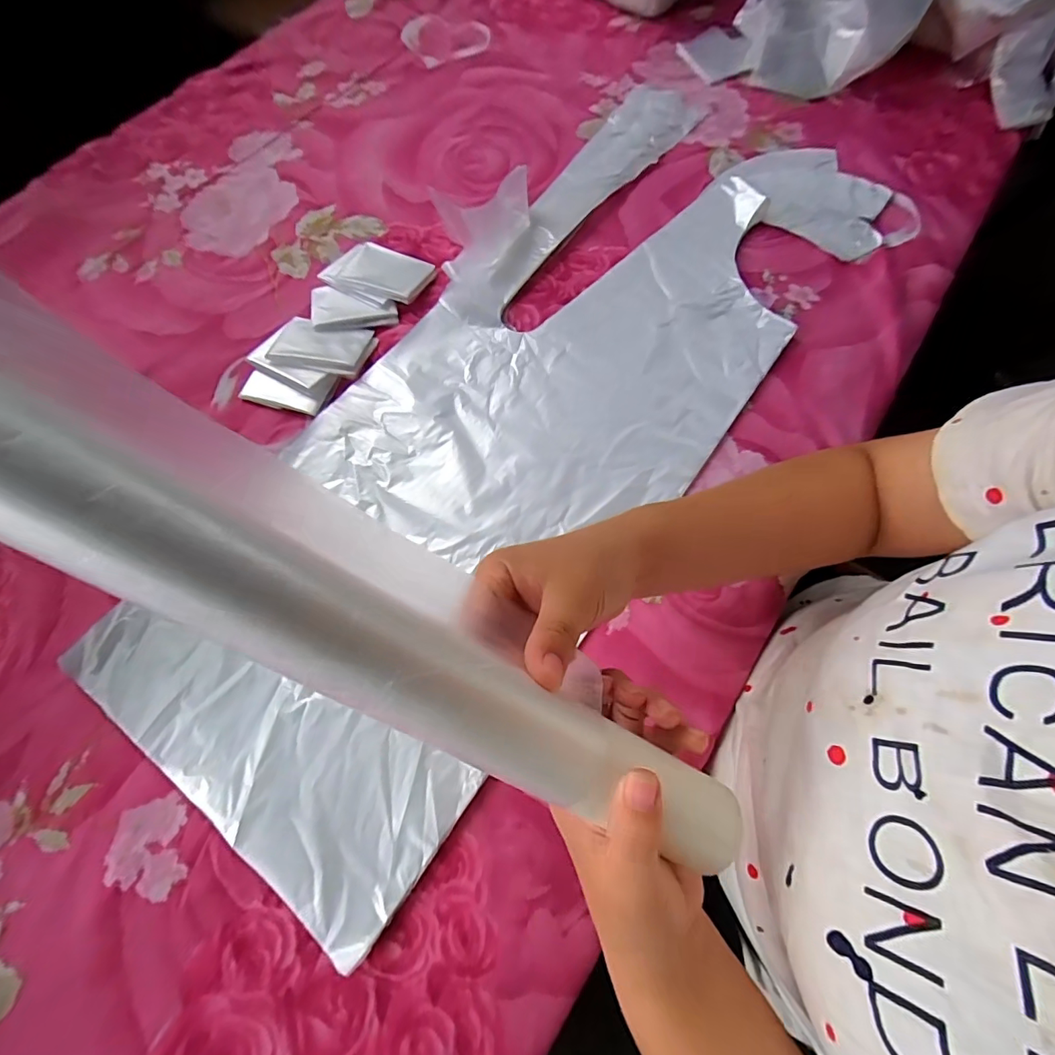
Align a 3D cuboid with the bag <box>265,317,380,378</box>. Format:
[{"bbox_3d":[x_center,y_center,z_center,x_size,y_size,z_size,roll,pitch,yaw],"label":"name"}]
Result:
[{"bbox_3d":[-0.198,-0.177,0.464,0.087,0.010,0.064,10,55,0],"label":"bag"}]

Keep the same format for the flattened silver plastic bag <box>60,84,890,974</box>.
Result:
[{"bbox_3d":[0.020,-0.129,0.442,0.313,0.020,0.854,36,73,13],"label":"flattened silver plastic bag"}]

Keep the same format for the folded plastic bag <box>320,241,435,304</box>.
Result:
[{"bbox_3d":[-0.156,-0.266,0.497,0.102,0.016,0.067,22,71,8],"label":"folded plastic bag"}]

